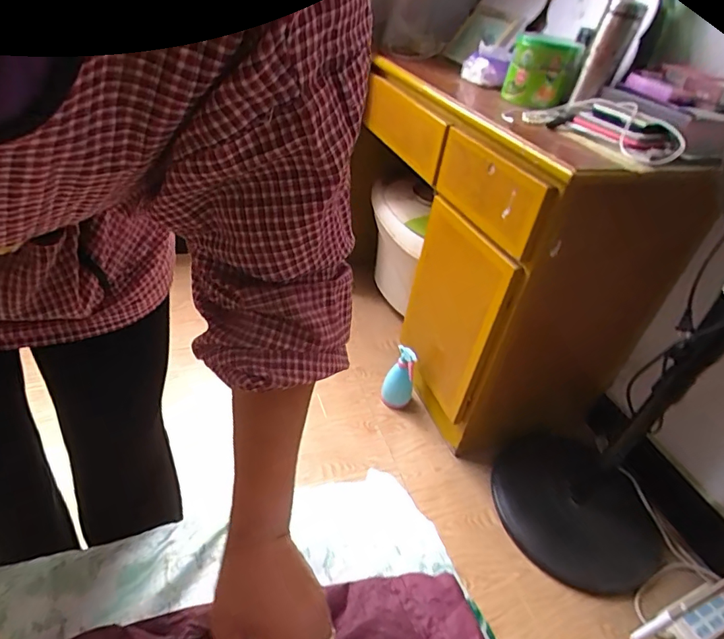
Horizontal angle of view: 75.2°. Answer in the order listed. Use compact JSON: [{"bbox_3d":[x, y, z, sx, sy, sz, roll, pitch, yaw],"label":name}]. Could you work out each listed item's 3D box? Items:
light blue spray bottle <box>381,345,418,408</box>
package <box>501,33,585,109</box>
[{"bbox_3d":[0.101,0.145,1.247,0.082,0.182,0.069,12,38,4],"label":"light blue spray bottle"},{"bbox_3d":[0.386,-0.536,1.022,0.126,0.128,0.082,8,38,0],"label":"package"}]

